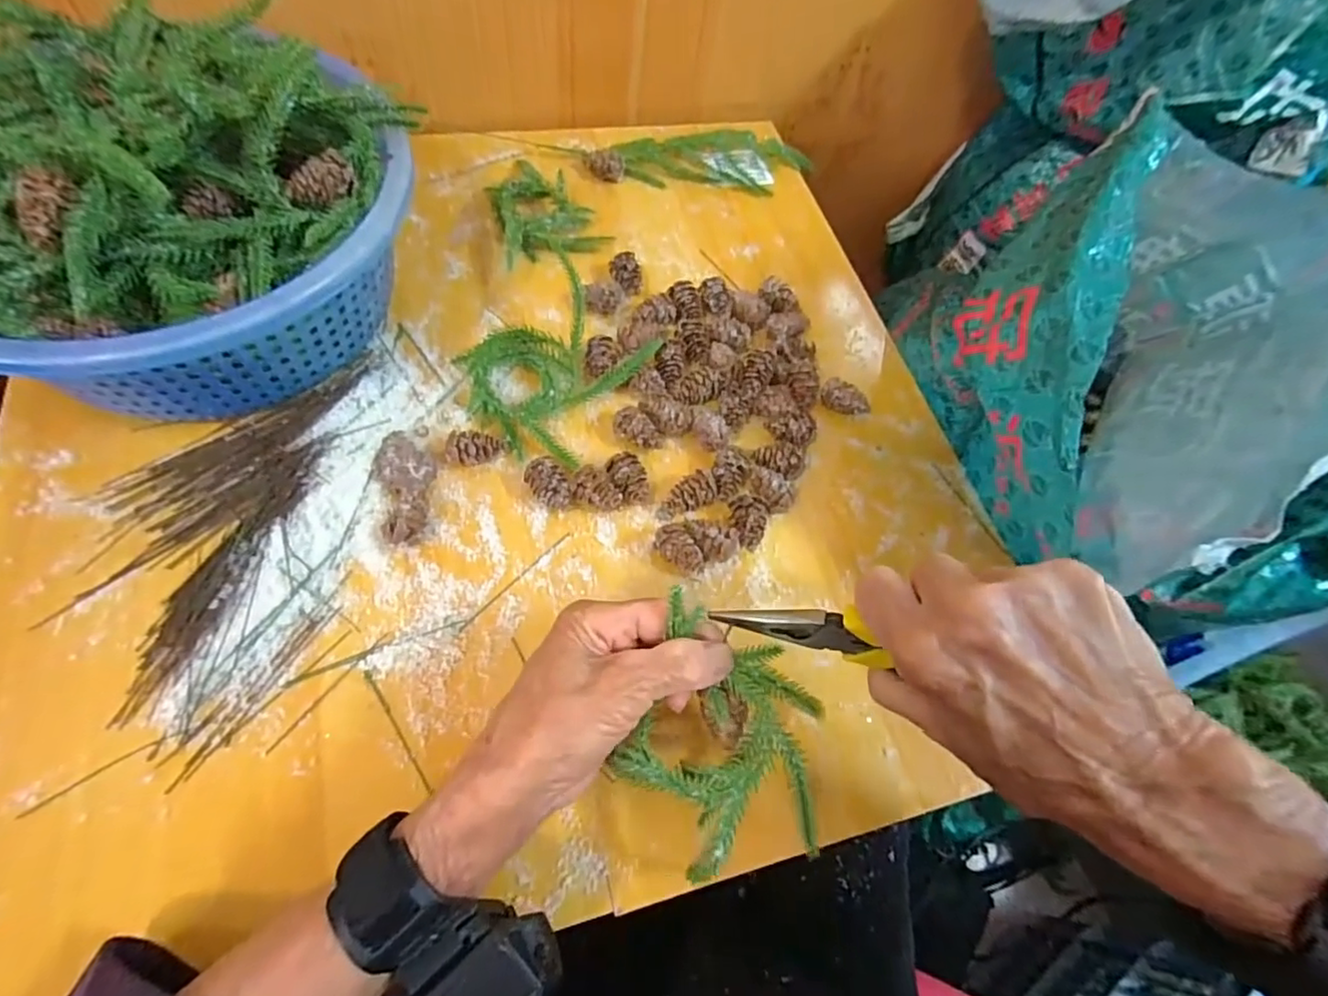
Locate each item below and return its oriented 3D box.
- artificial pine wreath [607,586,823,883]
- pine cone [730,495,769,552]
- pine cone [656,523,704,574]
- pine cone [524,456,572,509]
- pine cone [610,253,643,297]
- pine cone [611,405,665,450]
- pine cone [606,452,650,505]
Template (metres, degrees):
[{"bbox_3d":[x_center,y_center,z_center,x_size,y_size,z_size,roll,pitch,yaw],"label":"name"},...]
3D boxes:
[{"bbox_3d":[0.030,0.108,0.266,0.089,0.036,0.101,16,62,5],"label":"artificial pine wreath"},{"bbox_3d":[0.053,0.015,0.381,0.021,0.020,0.032,5,63,-6],"label":"pine cone"},{"bbox_3d":[0.010,0.032,0.362,0.023,0.018,0.031,-27,70,-20],"label":"pine cone"},{"bbox_3d":[-0.070,-0.009,0.373,0.024,0.019,0.031,-27,70,-20],"label":"pine cone"},{"bbox_3d":[-0.029,-0.169,0.460,0.024,0.021,0.029,4,63,-6],"label":"pine cone"},{"bbox_3d":[-0.017,-0.044,0.396,0.029,0.021,0.023,35,64,10],"label":"pine cone"},{"bbox_3d":[-0.023,-0.011,0.382,0.023,0.020,0.030,-9,65,-12],"label":"pine cone"}]

